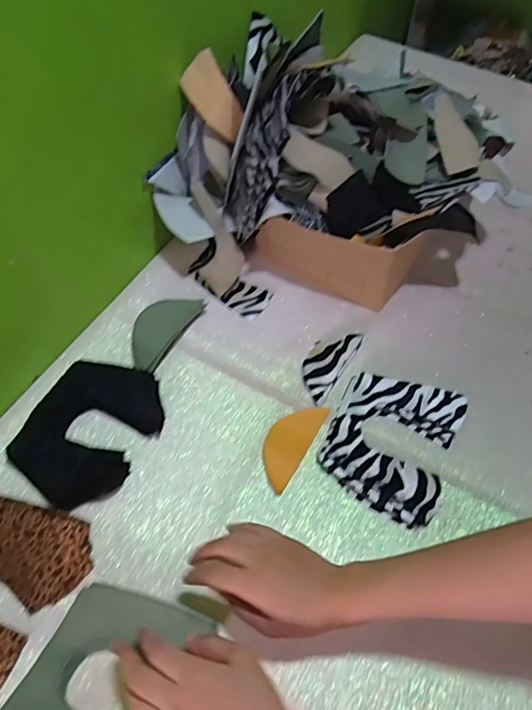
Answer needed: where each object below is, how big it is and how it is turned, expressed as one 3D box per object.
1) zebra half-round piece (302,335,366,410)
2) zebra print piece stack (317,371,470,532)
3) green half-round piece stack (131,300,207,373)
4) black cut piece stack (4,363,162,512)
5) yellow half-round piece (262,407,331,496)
[{"bbox_3d":[0.074,0.006,0.605,0.047,0.007,0.102,29,62,17],"label":"zebra half-round piece"},{"bbox_3d":[0.136,0.091,0.549,0.128,0.019,0.156,21,60,13],"label":"zebra print piece stack"},{"bbox_3d":[-0.130,-0.036,0.621,0.056,0.013,0.113,30,62,18],"label":"green half-round piece stack"},{"bbox_3d":[-0.194,0.077,0.553,0.128,0.024,0.161,27,61,17],"label":"black cut piece stack"},{"bbox_3d":[0.026,0.094,0.555,0.045,0.004,0.106,27,61,17],"label":"yellow half-round piece"}]

